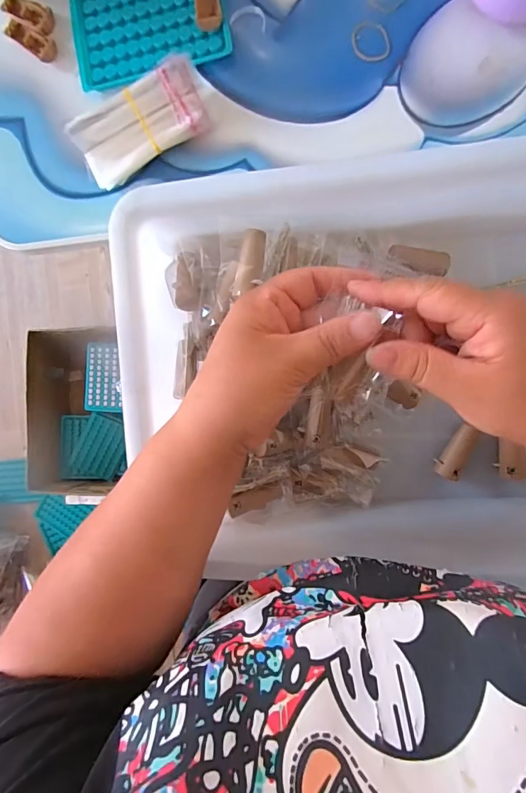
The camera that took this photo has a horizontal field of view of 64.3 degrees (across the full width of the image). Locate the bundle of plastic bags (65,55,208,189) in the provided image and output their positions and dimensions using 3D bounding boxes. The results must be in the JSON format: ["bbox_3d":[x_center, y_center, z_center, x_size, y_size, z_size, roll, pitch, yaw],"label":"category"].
[{"bbox_3d":[-0.100,-0.221,0.338,0.114,0.033,0.057,-24,86,4],"label":"bundle of plastic bags"}]

